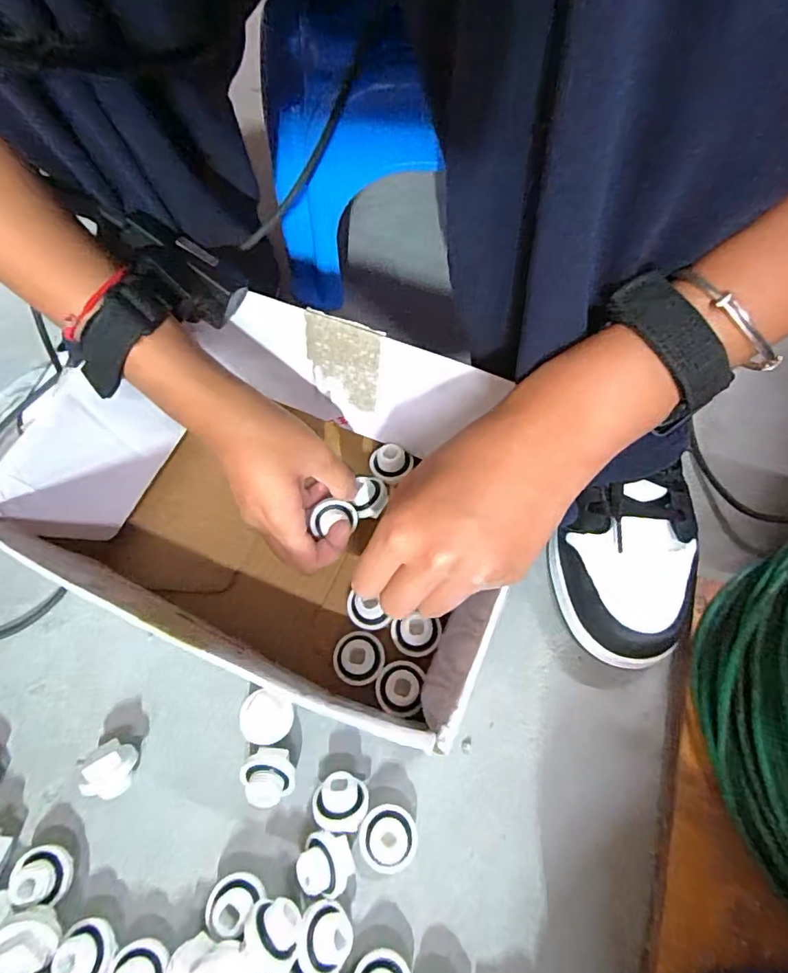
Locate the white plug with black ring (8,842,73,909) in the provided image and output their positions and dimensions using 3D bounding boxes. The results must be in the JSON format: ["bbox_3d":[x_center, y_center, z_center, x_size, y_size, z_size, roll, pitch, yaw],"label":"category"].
[{"bbox_3d":[-0.205,0.227,0.302,0.028,0.025,0.030,-17,67,-6],"label":"white plug with black ring"}]

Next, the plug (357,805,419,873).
[{"bbox_3d":[-0.003,0.206,0.305,0.032,0.022,0.032,-1,66,1],"label":"plug"}]

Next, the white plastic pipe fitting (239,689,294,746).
[{"bbox_3d":[-0.081,0.148,0.332,0.032,0.024,0.030,-1,66,1],"label":"white plastic pipe fitting"}]

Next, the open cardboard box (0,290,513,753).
[{"bbox_3d":[-0.065,0.009,0.337,0.279,0.116,0.196,25,69,12],"label":"open cardboard box"}]

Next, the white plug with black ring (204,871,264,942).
[{"bbox_3d":[-0.091,0.234,0.290,0.026,0.027,0.032,31,71,14],"label":"white plug with black ring"}]

